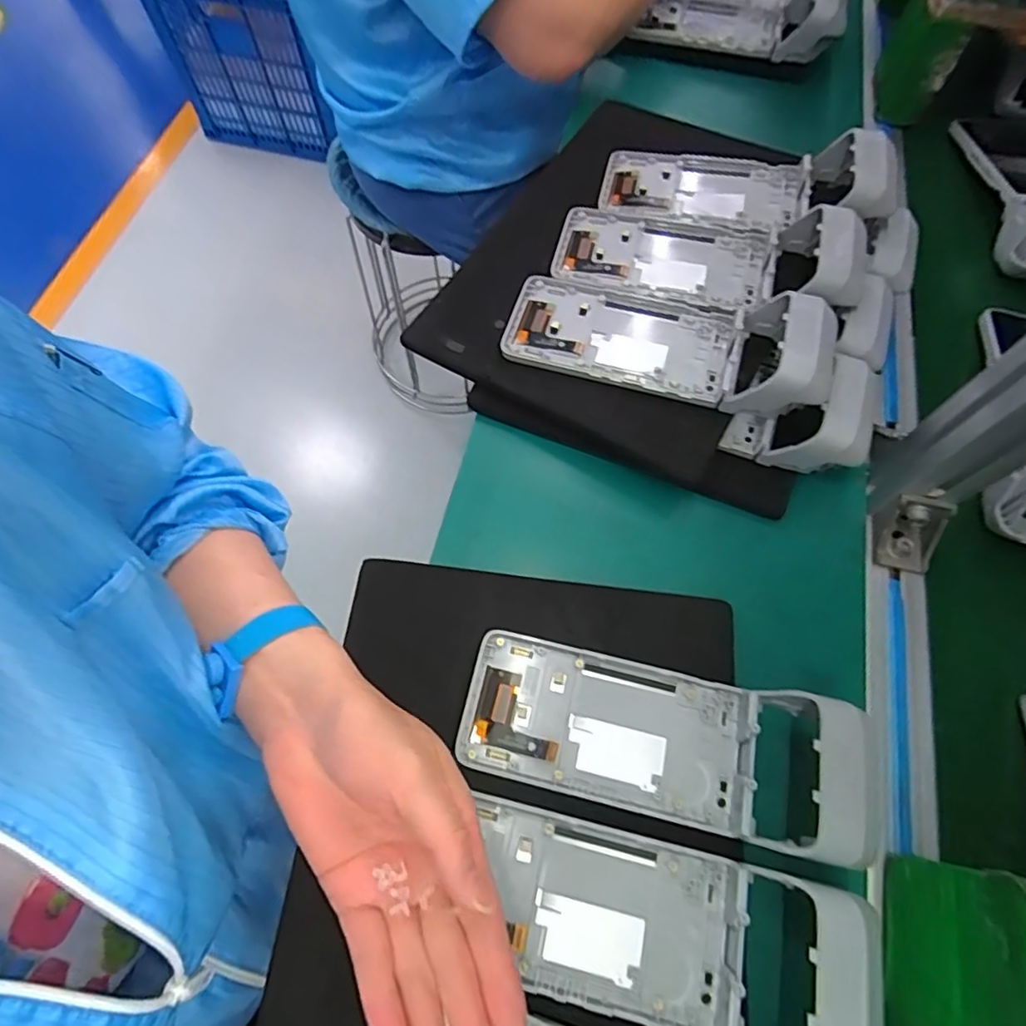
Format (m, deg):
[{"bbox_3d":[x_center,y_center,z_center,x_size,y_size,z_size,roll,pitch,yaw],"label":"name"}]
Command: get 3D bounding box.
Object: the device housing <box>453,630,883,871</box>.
[{"bbox_3d":[0.081,0.126,0.323,0.221,0.045,0.081,13,69,6],"label":"device housing"}]

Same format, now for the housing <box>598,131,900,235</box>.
[{"bbox_3d":[0.189,-0.271,0.486,0.234,0.054,0.087,13,68,25],"label":"housing"}]

